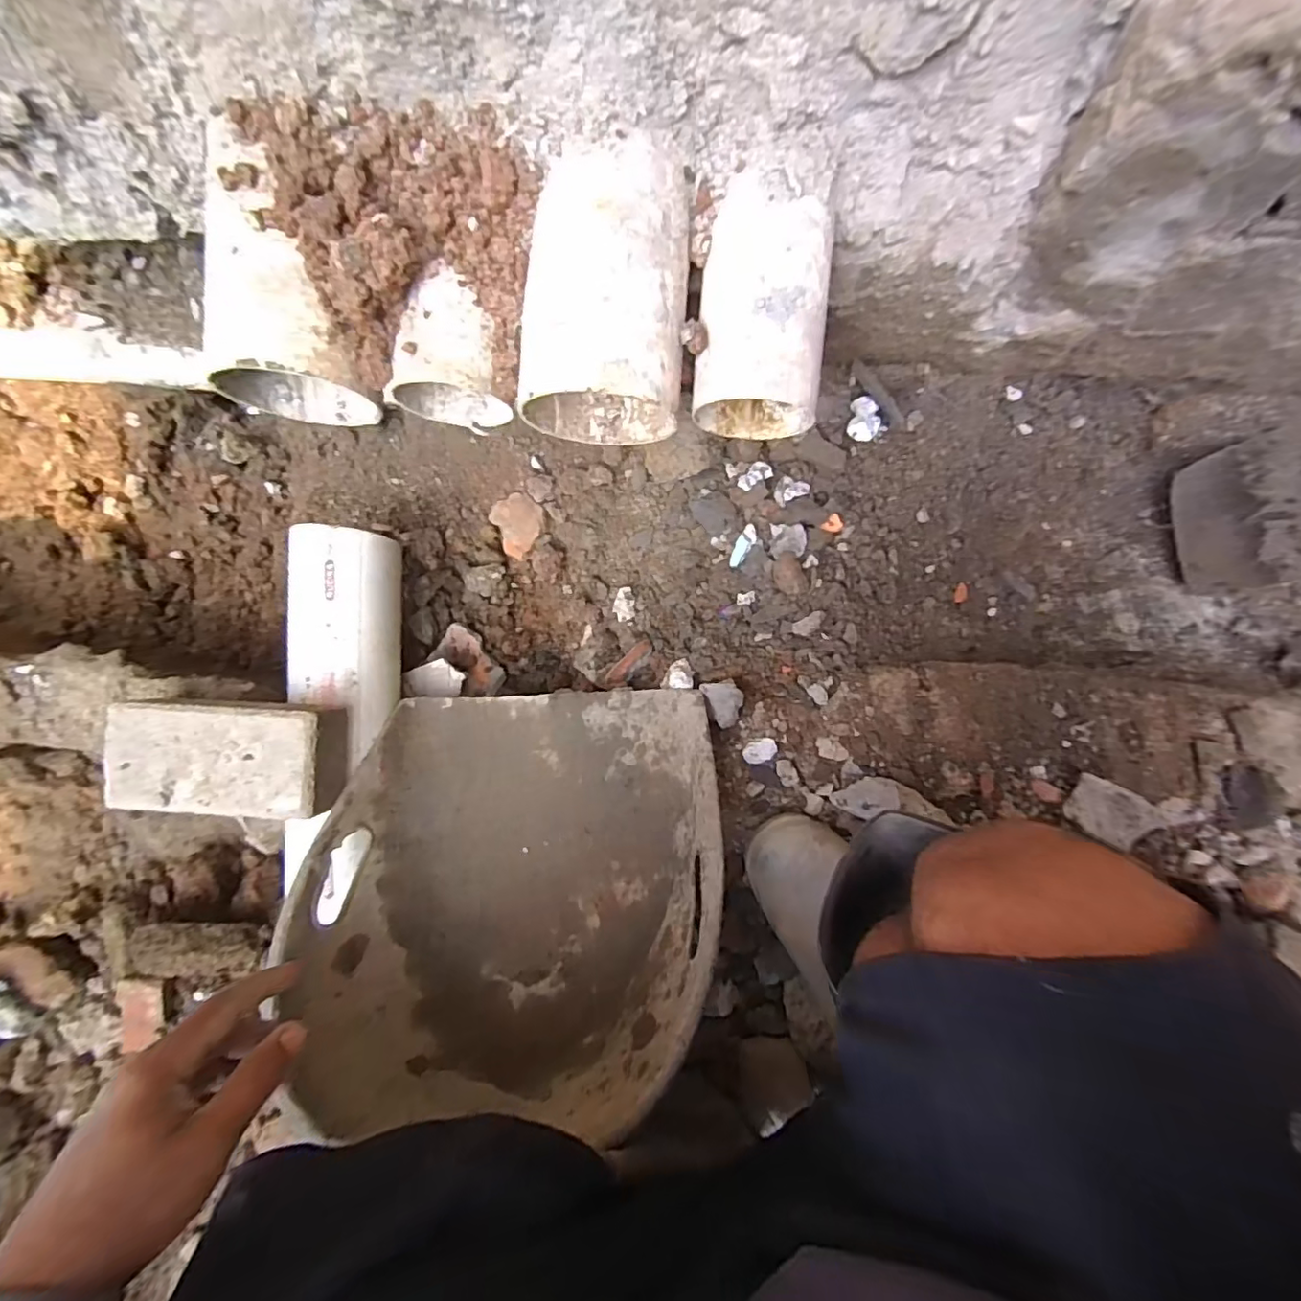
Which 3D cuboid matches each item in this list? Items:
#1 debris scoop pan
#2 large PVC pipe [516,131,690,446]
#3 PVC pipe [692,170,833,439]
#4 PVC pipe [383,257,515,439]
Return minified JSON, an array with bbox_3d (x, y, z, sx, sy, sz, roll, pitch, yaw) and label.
[{"bbox_3d":[-0.136,0.208,0.532,0.397,0.135,0.366,-7,68,13],"label":"debris scoop pan"},{"bbox_3d":[-0.029,-0.245,0.411,0.107,0.114,0.157,8,91,4],"label":"large PVC pipe"},{"bbox_3d":[0.080,-0.239,0.416,0.090,0.092,0.141,5,91,4],"label":"PVC pipe"},{"bbox_3d":[-0.149,-0.223,0.434,0.089,0.091,0.076,4,91,4],"label":"PVC pipe"}]

